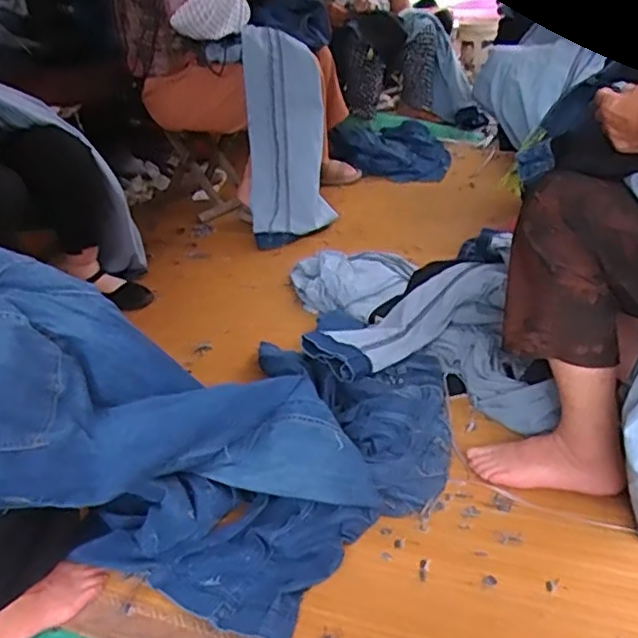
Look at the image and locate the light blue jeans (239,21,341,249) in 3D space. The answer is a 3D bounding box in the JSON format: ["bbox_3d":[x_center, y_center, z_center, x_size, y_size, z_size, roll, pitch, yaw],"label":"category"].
[{"bbox_3d":[-0.091,-0.482,1.727,0.212,0.556,0.074,-3,7,7],"label":"light blue jeans"}]

